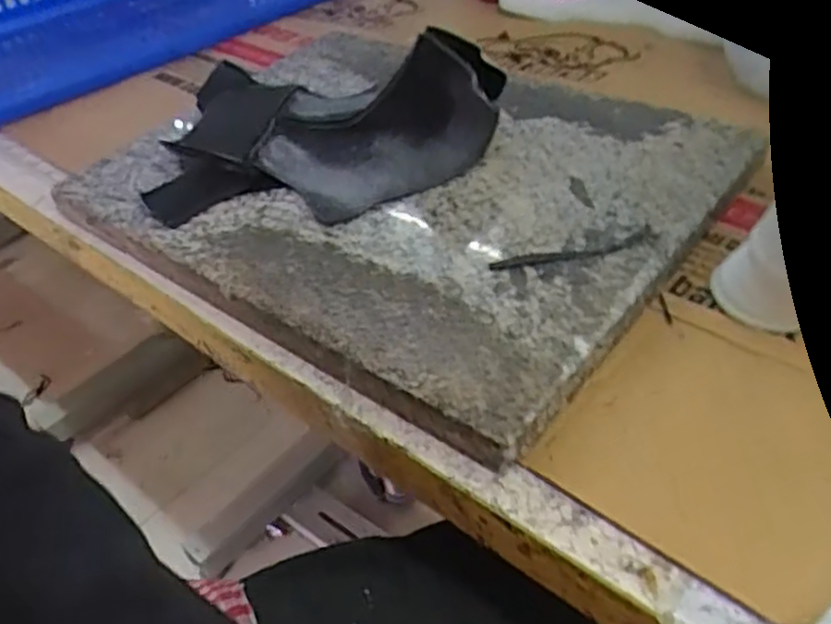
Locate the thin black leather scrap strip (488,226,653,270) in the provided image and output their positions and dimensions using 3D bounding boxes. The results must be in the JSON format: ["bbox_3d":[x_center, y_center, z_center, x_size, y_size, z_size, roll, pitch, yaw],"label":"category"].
[{"bbox_3d":[0.087,-0.032,0.391,0.092,0.004,0.013,-10,43,-2],"label":"thin black leather scrap strip"}]

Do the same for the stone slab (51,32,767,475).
[{"bbox_3d":[-0.025,-0.097,0.492,0.400,0.031,0.297,27,53,32],"label":"stone slab"}]

